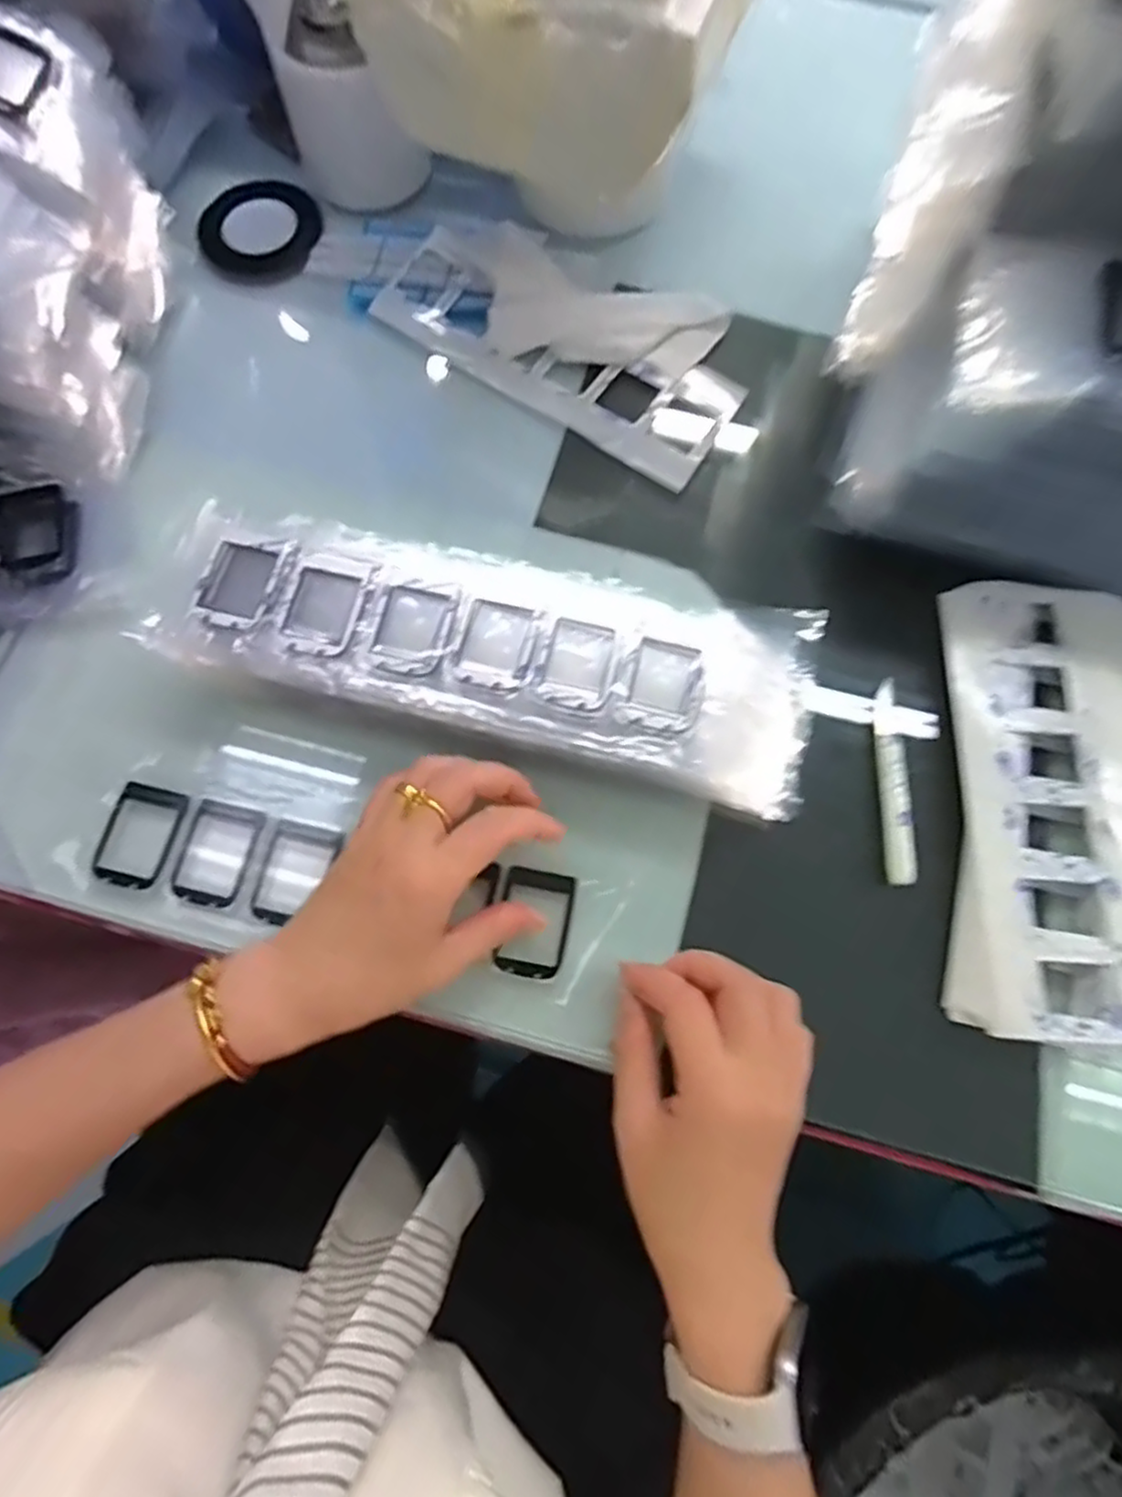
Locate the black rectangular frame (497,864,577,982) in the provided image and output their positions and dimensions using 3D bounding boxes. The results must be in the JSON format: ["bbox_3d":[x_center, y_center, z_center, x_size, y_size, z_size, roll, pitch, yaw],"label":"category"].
[{"bbox_3d":[-0.013,0.085,0.350,0.034,0.005,0.050,11,73,1],"label":"black rectangular frame"}]

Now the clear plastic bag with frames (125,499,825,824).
[{"bbox_3d":[-0.034,-0.047,0.357,0.317,0.050,0.097,14,73,3],"label":"clear plastic bag with frames"}]

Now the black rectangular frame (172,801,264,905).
[{"bbox_3d":[-0.171,0.052,0.356,0.035,0.010,0.049,13,73,2],"label":"black rectangular frame"}]

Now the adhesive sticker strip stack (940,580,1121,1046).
[{"bbox_3d":[0.253,0.021,0.357,0.112,0.016,0.236,10,73,1],"label":"adhesive sticker strip stack"}]

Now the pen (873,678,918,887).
[{"bbox_3d":[0.172,0.016,0.369,0.014,0.010,0.106,2,73,-1],"label":"pen"}]

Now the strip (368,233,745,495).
[{"bbox_3d":[-0.004,-0.249,0.449,0.232,0.010,0.081,31,75,7],"label":"strip"}]

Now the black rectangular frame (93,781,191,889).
[{"bbox_3d":[-0.209,0.043,0.355,0.033,0.007,0.050,16,74,3],"label":"black rectangular frame"}]

